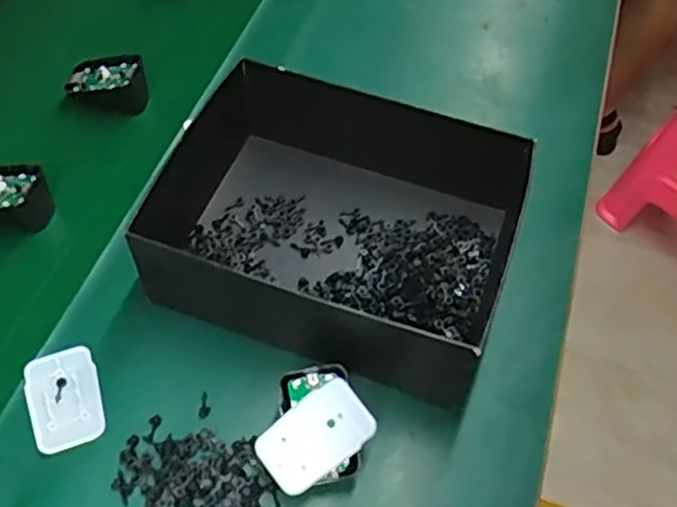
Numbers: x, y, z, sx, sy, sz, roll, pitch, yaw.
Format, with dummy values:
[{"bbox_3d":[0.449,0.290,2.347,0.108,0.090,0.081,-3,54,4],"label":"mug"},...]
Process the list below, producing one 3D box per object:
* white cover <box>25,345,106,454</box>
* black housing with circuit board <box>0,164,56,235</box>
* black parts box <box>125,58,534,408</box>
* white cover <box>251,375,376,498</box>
[{"bbox_3d":[-0.181,0.095,0.457,0.045,0.004,0.068,-17,59,-14],"label":"white cover"},{"bbox_3d":[-0.260,-0.047,0.539,0.071,0.035,0.043,14,56,6],"label":"black housing with circuit board"},{"bbox_3d":[-0.001,-0.026,0.506,0.254,0.078,0.191,18,57,9],"label":"black parts box"},{"bbox_3d":[-0.014,0.112,0.422,0.069,0.005,0.043,-37,81,-8],"label":"white cover"}]

